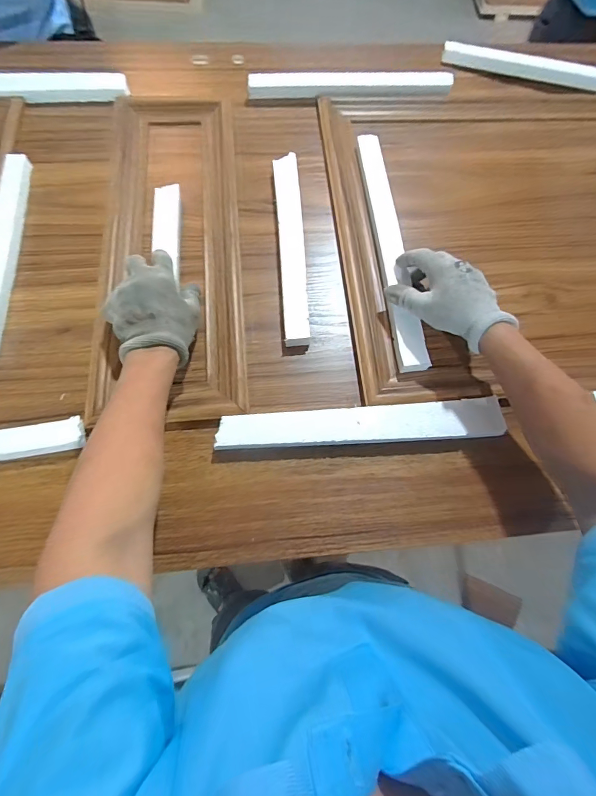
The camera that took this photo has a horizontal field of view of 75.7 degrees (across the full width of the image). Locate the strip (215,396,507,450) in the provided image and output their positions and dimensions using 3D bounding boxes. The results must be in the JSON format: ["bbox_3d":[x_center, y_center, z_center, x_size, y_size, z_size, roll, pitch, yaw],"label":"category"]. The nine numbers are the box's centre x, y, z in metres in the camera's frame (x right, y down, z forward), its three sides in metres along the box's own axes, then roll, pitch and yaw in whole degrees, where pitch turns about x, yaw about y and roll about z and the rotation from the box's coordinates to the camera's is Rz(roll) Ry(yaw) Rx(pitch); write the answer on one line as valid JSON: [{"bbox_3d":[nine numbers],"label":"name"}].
[{"bbox_3d":[0.073,0.032,0.433,0.315,0.021,0.044,-3,70,-4],"label":"strip"}]

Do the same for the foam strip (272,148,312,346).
[{"bbox_3d":[-0.009,-0.205,0.514,0.034,0.023,0.290,-3,70,-4],"label":"foam strip"}]

